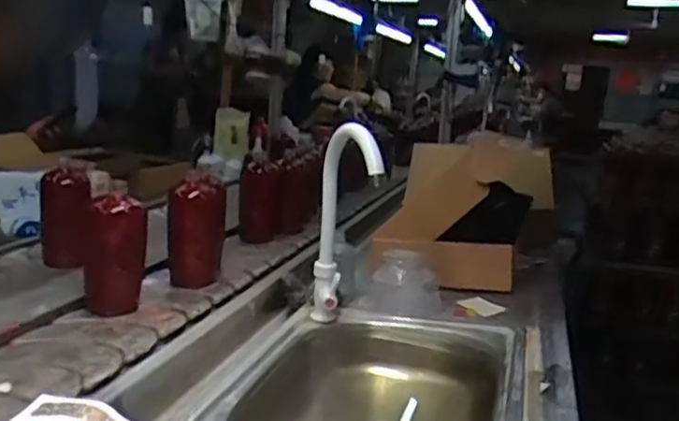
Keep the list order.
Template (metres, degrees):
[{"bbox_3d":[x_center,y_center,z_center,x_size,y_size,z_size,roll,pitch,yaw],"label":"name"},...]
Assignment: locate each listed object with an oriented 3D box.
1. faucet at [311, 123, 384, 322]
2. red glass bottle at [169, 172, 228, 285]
[{"bbox_3d":[0.002,0.019,0.992,0.042,0.342,0.153,-4,36,-26],"label":"faucet"},{"bbox_3d":[-0.246,0.031,1.153,0.088,0.168,0.080,3,11,-2],"label":"red glass bottle"}]

